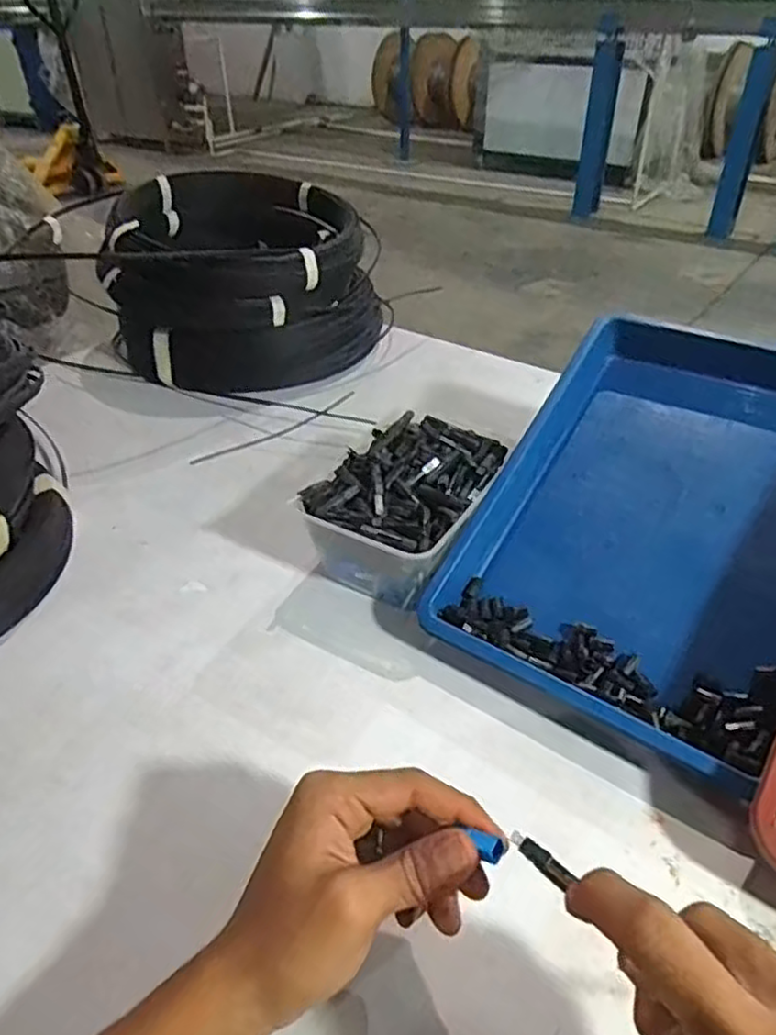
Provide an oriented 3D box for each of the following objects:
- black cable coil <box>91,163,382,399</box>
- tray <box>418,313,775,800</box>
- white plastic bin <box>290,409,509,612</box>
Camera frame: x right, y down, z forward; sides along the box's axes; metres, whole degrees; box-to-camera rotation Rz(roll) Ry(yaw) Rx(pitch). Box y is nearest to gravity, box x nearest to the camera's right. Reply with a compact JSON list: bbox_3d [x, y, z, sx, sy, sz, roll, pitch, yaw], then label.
[{"bbox_3d":[-0.162,-0.299,0.842,0.297,0.159,0.307,-1,38,1],"label":"black cable coil"},{"bbox_3d":[0.198,-0.009,0.493,0.227,0.058,0.326,25,68,25],"label":"tray"},{"bbox_3d":[0.017,-0.004,0.551,0.118,0.082,0.166,22,44,26],"label":"white plastic bin"}]

